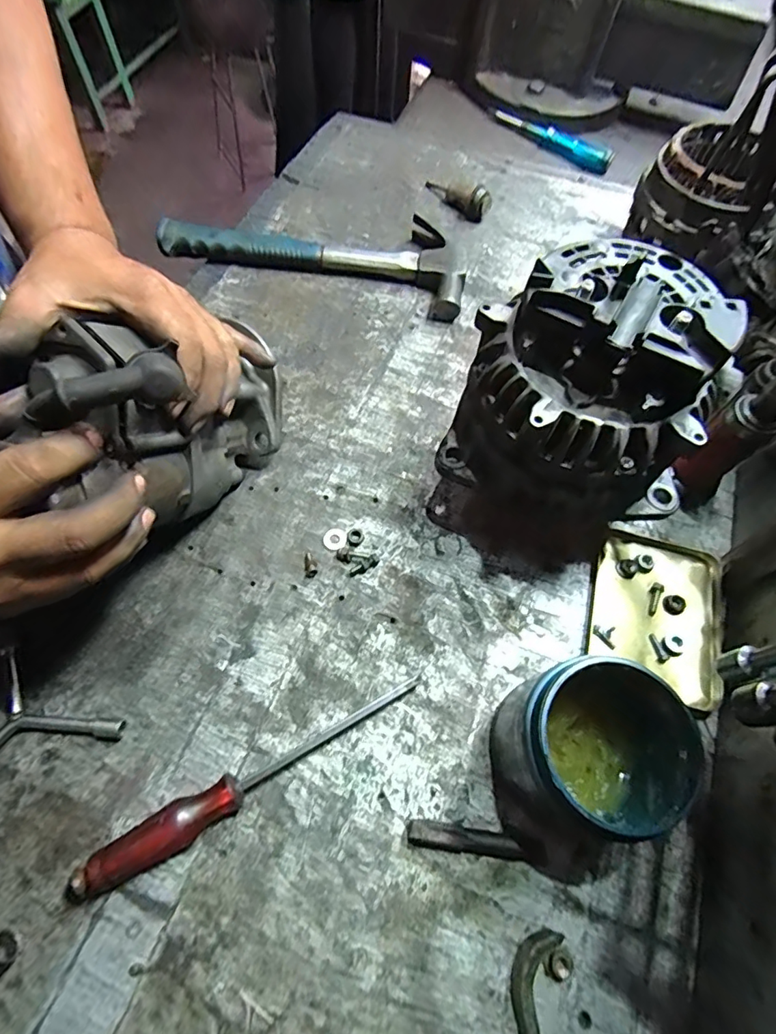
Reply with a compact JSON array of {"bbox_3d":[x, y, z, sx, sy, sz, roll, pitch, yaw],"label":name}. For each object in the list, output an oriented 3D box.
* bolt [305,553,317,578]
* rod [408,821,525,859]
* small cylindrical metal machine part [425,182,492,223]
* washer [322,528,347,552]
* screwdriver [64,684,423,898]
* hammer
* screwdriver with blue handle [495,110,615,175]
[{"bbox_3d":[-0.062,0.038,0.404,0.010,0.005,0.021,-5,63,-5],"label":"bolt"},{"bbox_3d":[0.049,0.205,0.320,0.072,0.014,0.015,8,63,1],"label":"rod"},{"bbox_3d":[0.084,-0.392,0.615,0.090,0.027,0.023,35,67,14],"label":"small cylindrical metal machine part"},{"bbox_3d":[-0.044,0.018,0.415,0.020,0.004,0.019,1,63,-2],"label":"washer"},{"bbox_3d":[-0.081,0.166,0.327,0.228,0.026,0.023,-28,68,-16],"label":"screwdriver"},{"bbox_3d":[-0.077,-0.294,0.556,0.328,0.030,0.106,13,63,4],"label":"hammer"},{"bbox_3d":[0.237,-0.545,0.736,0.181,0.027,0.021,29,66,10],"label":"screwdriver with blue handle"}]

